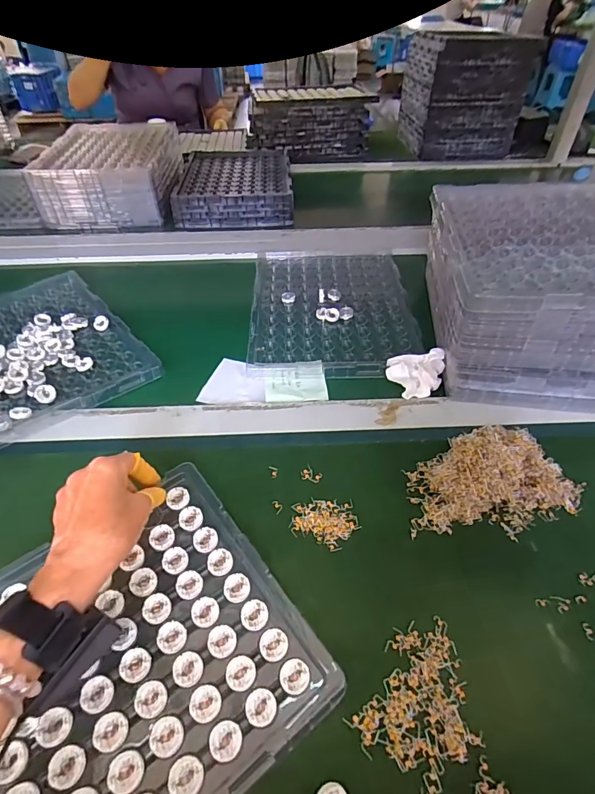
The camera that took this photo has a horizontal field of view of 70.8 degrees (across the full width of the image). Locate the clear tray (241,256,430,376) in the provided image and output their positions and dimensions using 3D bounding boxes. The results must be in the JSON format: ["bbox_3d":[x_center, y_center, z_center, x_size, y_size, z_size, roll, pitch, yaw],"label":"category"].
[{"bbox_3d":[0.055,-0.159,0.700,0.254,0.016,0.354,0,46,0],"label":"clear tray"}]

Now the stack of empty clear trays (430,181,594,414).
[{"bbox_3d":[0.325,-0.162,0.583,0.261,0.171,0.348,5,45,5],"label":"stack of empty clear trays"}]

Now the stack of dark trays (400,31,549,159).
[{"bbox_3d":[0.470,-0.896,1.231,0.287,0.262,0.299,-4,45,-4],"label":"stack of dark trays"}]

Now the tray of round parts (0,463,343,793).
[{"bbox_3d":[-0.172,0.223,0.323,0.340,0.019,0.254,-29,53,-25],"label":"tray of round parts"}]

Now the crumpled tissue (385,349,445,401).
[{"bbox_3d":[0.153,-0.031,0.549,0.077,0.035,0.066,2,45,2],"label":"crumpled tissue"}]

